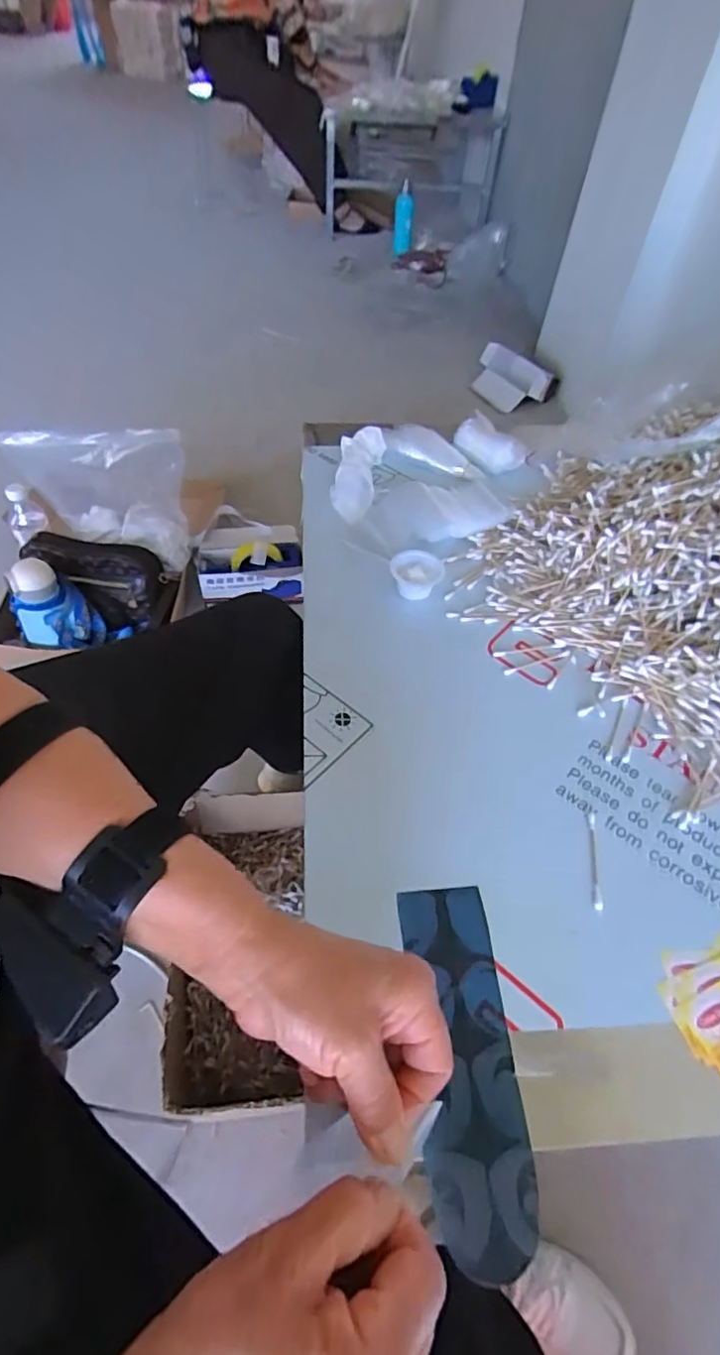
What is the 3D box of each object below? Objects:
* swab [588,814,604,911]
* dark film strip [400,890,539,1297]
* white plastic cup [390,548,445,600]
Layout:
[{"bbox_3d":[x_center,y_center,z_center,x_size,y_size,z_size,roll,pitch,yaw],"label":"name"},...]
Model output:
[{"bbox_3d":[0.174,0.134,0.428,0.006,0.004,0.073,9,53,5],"label":"swab"},{"bbox_3d":[0.063,0.228,0.353,0.058,0.004,0.192,-2,53,-3],"label":"dark film strip"},{"bbox_3d":[0.058,-0.104,0.591,0.053,0.026,0.047,4,53,1],"label":"white plastic cup"}]

